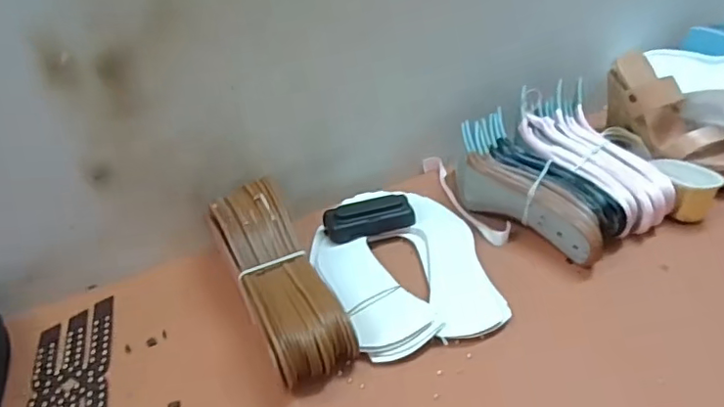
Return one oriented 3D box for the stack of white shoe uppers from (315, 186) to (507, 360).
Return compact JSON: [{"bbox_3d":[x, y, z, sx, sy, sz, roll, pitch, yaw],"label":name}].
[{"bbox_3d":[0.039,0.056,0.625,0.174,0.020,0.256,-11,35,-9],"label":"stack of white shoe uppers"}]

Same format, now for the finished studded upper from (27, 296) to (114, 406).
[{"bbox_3d":[-0.272,0.169,0.517,0.067,0.010,0.209,-14,36,-12],"label":"finished studded upper"}]

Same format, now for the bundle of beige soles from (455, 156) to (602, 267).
[{"bbox_3d":[0.188,-0.001,0.648,0.197,0.069,0.040,28,46,36],"label":"bundle of beige soles"}]

